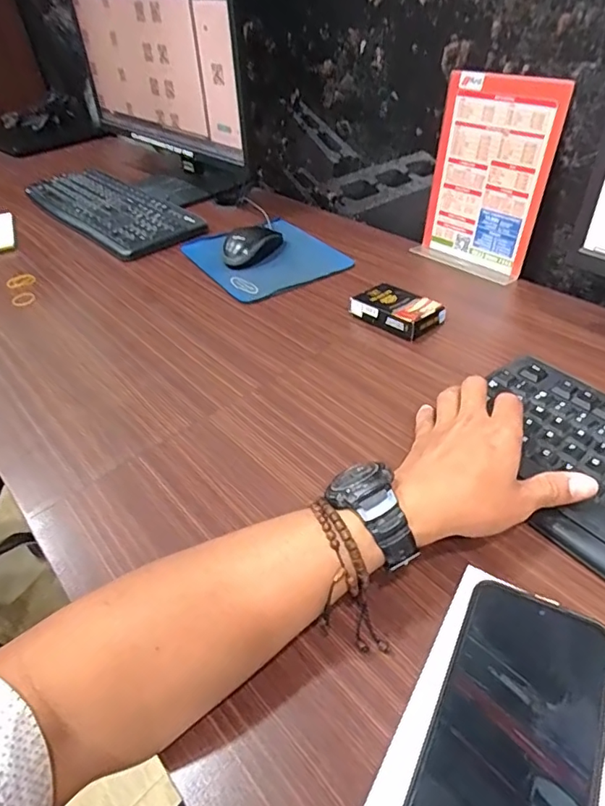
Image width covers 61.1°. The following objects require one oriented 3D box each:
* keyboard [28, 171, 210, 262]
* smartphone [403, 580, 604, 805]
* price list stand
[{"bbox_3d":[-0.334,-0.336,0.888,0.154,0.027,0.433,-34,48,-27],"label":"keyboard"},{"bbox_3d":[0.109,0.175,0.266,0.078,0.014,0.159,17,47,25],"label":"smartphone"},{"bbox_3d":[0.221,-0.270,0.629,0.051,0.207,0.152,-33,48,-26],"label":"price list stand"}]

